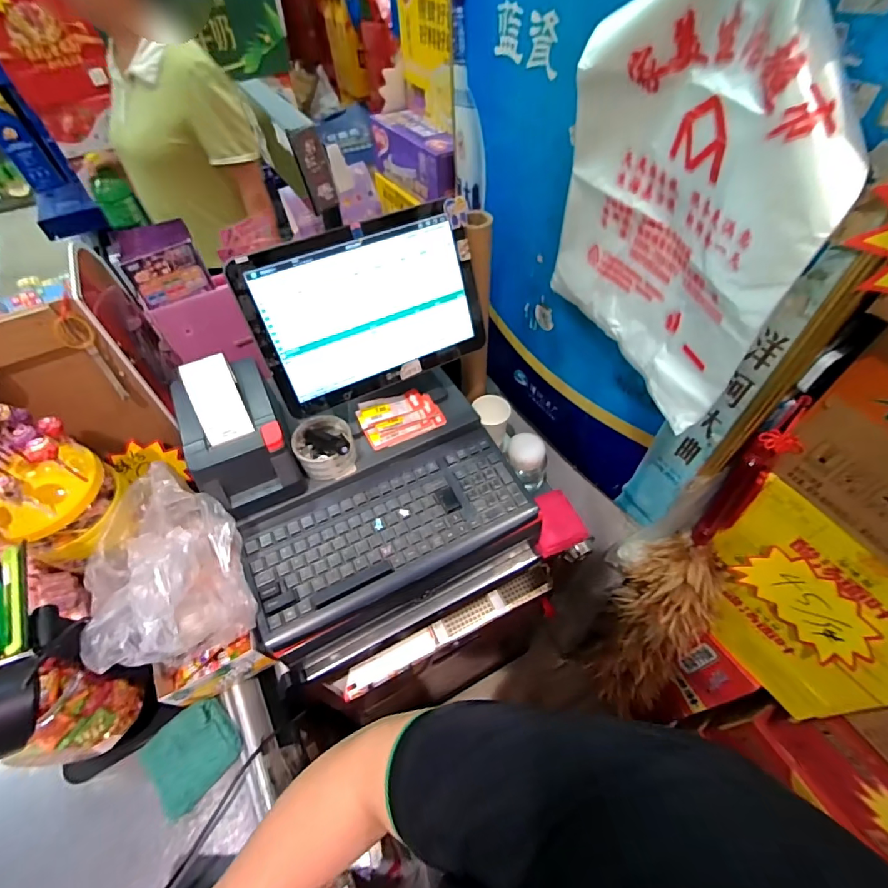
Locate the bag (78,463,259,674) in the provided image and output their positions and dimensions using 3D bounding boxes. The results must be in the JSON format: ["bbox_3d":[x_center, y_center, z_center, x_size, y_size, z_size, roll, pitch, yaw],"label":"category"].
[{"bbox_3d":[-0.343,0.160,0.563,0.179,0.141,0.239,-32,58,-21],"label":"bag"}]

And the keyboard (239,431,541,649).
[{"bbox_3d":[-0.073,0.115,0.618,0.384,0.040,0.170,-22,55,-15],"label":"keyboard"}]

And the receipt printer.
[{"bbox_3d":[-0.284,-0.012,0.608,0.132,0.147,0.181,-23,56,-16],"label":"receipt printer"}]

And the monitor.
[{"bbox_3d":[-0.090,-0.173,0.573,0.292,0.198,0.023,-23,27,-14],"label":"monitor"}]

